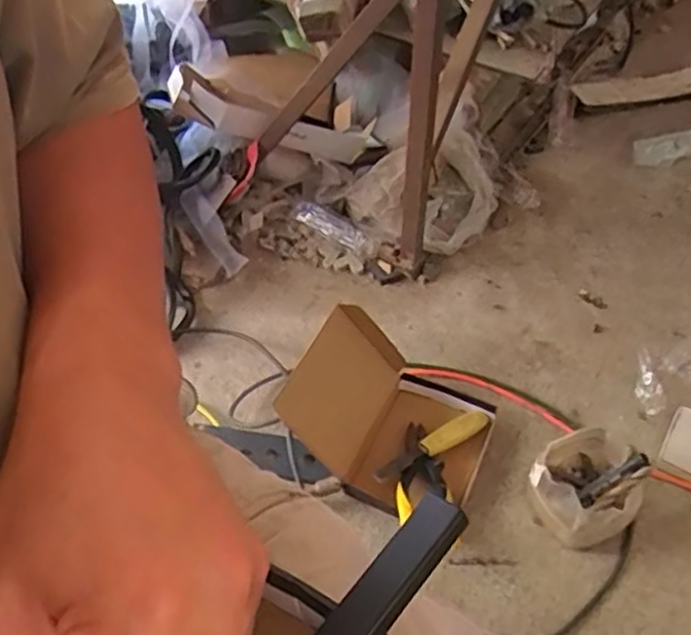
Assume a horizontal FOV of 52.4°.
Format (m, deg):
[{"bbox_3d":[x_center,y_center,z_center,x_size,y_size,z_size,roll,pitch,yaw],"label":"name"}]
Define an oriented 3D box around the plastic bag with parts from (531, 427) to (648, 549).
[{"bbox_3d":[0.303,0.207,0.879,0.124,0.101,0.131,32,56,24],"label":"plastic bag with parts"}]

